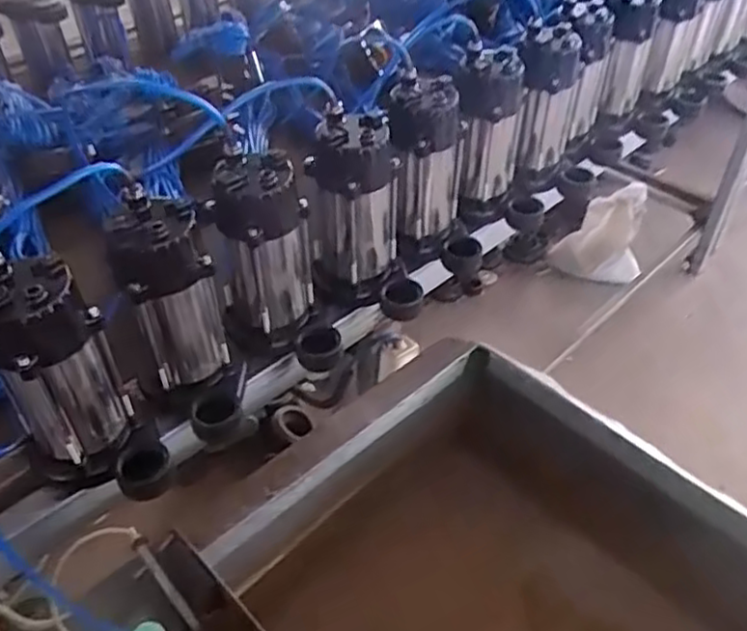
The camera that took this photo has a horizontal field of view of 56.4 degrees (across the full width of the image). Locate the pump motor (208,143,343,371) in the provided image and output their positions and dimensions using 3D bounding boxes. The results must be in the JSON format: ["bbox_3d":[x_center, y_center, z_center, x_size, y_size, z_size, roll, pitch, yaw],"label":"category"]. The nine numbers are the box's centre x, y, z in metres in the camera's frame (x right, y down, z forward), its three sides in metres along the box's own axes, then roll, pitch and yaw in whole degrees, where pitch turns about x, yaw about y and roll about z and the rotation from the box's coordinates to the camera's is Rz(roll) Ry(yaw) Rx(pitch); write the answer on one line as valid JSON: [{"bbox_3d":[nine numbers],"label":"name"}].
[{"bbox_3d":[-0.114,-0.053,0.807,0.123,0.236,0.129,-12,43,-12],"label":"pump motor"}]

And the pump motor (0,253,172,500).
[{"bbox_3d":[-0.287,0.069,0.669,0.102,0.227,0.142,-28,48,-26],"label":"pump motor"}]

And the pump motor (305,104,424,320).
[{"bbox_3d":[-0.008,-0.115,0.863,0.141,0.234,0.111,1,42,3],"label":"pump motor"}]

